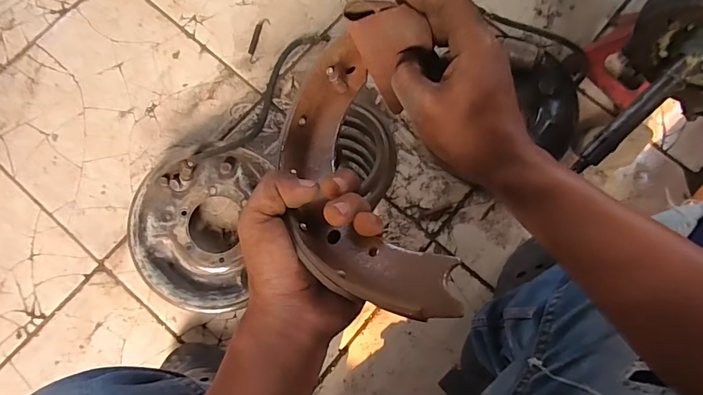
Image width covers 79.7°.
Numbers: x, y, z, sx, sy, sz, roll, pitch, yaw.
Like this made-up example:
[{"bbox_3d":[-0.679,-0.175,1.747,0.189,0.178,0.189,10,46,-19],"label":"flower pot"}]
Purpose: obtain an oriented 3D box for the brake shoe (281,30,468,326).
[{"bbox_3d":[-0.006,-0.017,0.278,0.074,0.035,0.219,-14,58,-4],"label":"brake shoe"}]

